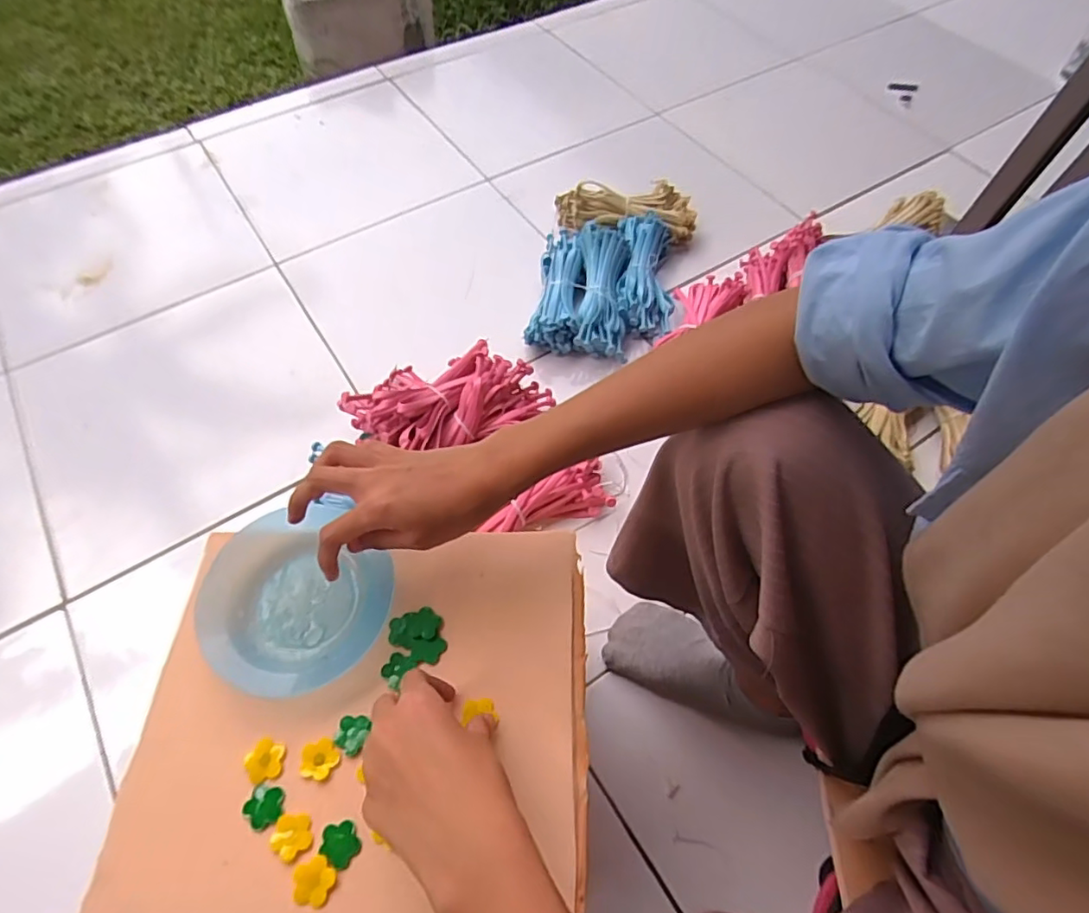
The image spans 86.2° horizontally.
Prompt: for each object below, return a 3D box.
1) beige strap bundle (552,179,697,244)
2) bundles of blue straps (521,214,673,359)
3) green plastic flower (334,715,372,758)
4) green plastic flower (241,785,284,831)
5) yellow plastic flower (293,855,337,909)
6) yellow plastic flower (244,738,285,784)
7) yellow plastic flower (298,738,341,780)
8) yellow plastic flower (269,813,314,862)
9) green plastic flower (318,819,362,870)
[{"bbox_3d":[0.134,-0.403,0.966,0.229,0.069,0.080,5,60,1],"label":"beige strap bundle"},{"bbox_3d":[0.093,-0.269,0.876,0.203,0.067,0.252,9,60,4],"label":"bundles of blue straps"},{"bbox_3d":[-0.125,0.178,0.376,0.020,0.004,0.023,23,62,11],"label":"green plastic flower"},{"bbox_3d":[-0.171,0.212,0.355,0.022,0.004,0.023,-38,68,-20],"label":"green plastic flower"},{"bbox_3d":[-0.133,0.246,0.335,0.023,0.004,0.023,-27,64,-16],"label":"yellow plastic flower"},{"bbox_3d":[-0.177,0.192,0.368,0.023,0.004,0.024,0,60,-1],"label":"yellow plastic flower"},{"bbox_3d":[-0.142,0.191,0.366,0.023,0.004,0.022,0,60,-1],"label":"yellow plastic flower"},{"bbox_3d":[-0.152,0.227,0.348,0.023,0.004,0.024,0,60,-1],"label":"yellow plastic flower"},{"bbox_3d":[-0.122,0.230,0.348,0.024,0.004,0.022,0,60,-1],"label":"green plastic flower"}]

